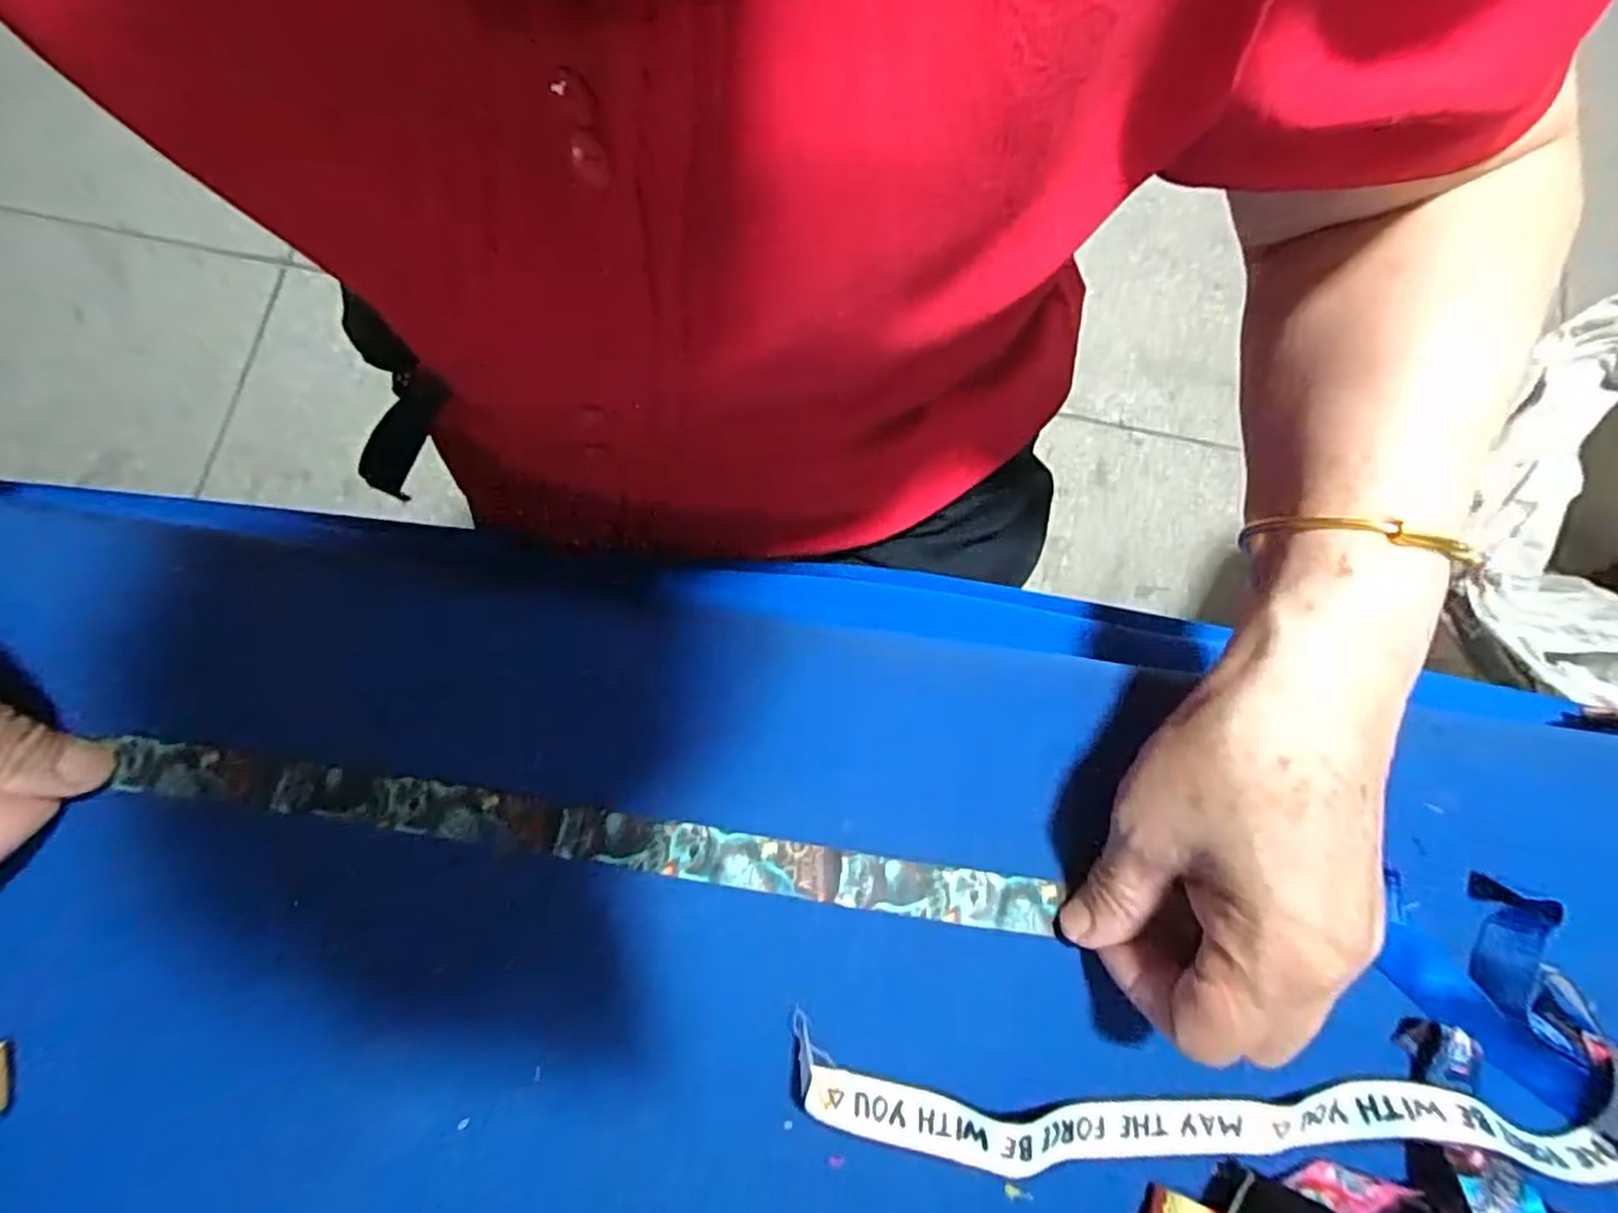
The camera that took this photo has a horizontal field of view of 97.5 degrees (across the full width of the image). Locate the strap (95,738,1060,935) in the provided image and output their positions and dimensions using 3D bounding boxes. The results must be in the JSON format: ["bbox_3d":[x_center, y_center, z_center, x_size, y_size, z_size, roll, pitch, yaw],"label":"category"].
[{"bbox_3d":[-0.085,0.087,0.273,0.357,0.005,0.022,9,77,1],"label":"strap"}]

